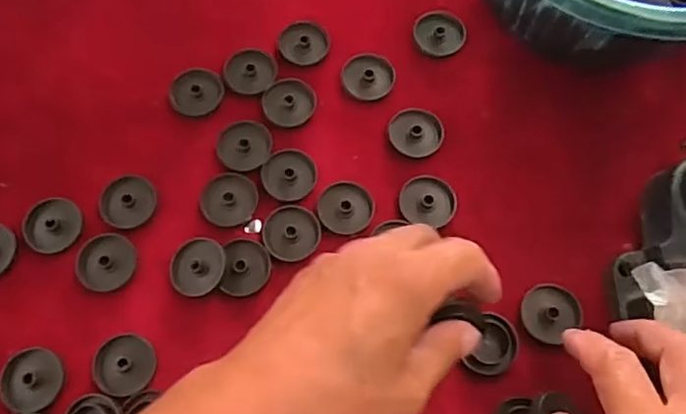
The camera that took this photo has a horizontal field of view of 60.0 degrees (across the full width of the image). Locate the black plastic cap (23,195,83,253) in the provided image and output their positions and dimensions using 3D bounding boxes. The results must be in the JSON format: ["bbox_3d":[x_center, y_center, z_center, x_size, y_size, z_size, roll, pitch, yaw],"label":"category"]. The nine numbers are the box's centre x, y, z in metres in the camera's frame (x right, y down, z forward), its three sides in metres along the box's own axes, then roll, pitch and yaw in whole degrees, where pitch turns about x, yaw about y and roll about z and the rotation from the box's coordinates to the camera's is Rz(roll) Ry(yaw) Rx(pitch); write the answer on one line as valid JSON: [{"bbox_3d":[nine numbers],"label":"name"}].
[{"bbox_3d":[-0.169,0.010,0.345,0.031,0.005,0.033,0,71,0],"label":"black plastic cap"}]

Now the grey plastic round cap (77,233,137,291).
[{"bbox_3d":[-0.136,0.031,0.339,0.033,0.004,0.032,0,71,0],"label":"grey plastic round cap"}]

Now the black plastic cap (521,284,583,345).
[{"bbox_3d":[0.117,0.059,0.334,0.032,0.005,0.031,0,71,0],"label":"black plastic cap"}]

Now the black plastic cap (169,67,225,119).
[{"bbox_3d":[-0.093,-0.073,0.374,0.032,0.005,0.032,0,71,0],"label":"black plastic cap"}]

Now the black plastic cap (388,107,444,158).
[{"bbox_3d":[0.045,-0.047,0.368,0.033,0.008,0.032,0,71,0],"label":"black plastic cap"}]

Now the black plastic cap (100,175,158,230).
[{"bbox_3d":[-0.128,-0.004,0.350,0.032,0.007,0.032,0,71,0],"label":"black plastic cap"}]

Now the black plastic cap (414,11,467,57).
[{"bbox_3d":[0.064,-0.115,0.392,0.034,0.010,0.027,4,71,1],"label":"black plastic cap"}]

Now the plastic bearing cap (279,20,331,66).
[{"bbox_3d":[-0.026,-0.109,0.391,0.033,0.007,0.032,-2,71,-1],"label":"plastic bearing cap"}]

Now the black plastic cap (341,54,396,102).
[{"bbox_3d":[0.016,-0.083,0.379,0.033,0.008,0.029,-3,71,-2],"label":"black plastic cap"}]

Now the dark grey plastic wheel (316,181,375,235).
[{"bbox_3d":[0.002,-0.001,0.353,0.033,0.007,0.031,0,71,0],"label":"dark grey plastic wheel"}]

